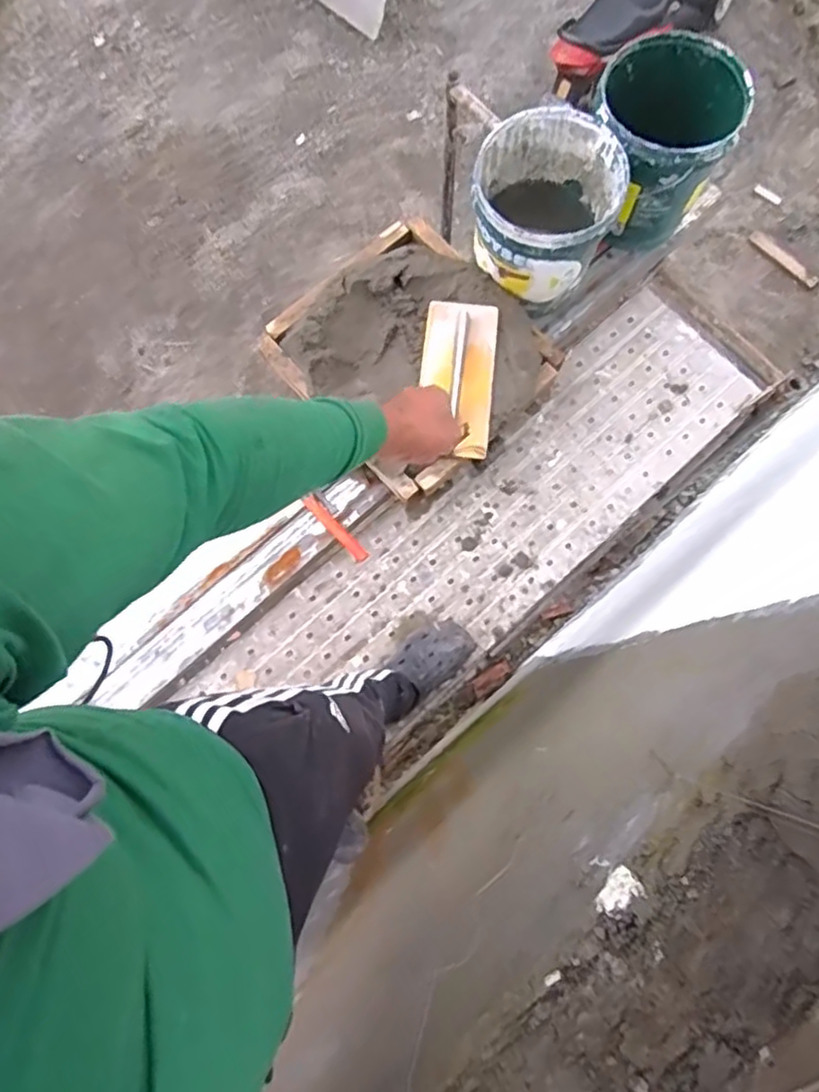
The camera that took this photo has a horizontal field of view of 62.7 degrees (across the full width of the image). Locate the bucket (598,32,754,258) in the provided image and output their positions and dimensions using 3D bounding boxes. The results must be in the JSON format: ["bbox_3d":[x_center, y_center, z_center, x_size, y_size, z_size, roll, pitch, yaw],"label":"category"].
[{"bbox_3d":[0.554,-0.900,1.525,0.298,0.302,0.328,25,76,7],"label":"bucket"}]

